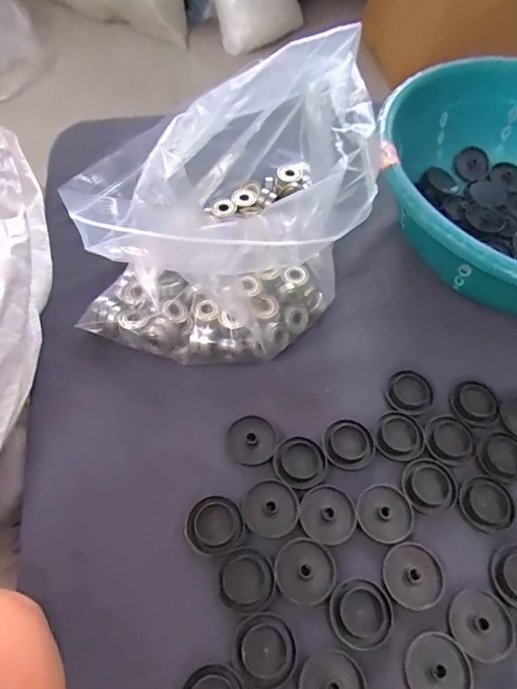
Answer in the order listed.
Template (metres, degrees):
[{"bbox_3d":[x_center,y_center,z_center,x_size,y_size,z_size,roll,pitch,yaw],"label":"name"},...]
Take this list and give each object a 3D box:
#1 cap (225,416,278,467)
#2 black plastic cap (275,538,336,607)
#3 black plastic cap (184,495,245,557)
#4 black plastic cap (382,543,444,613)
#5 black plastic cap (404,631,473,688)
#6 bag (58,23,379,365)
[{"bbox_3d":[-0.005,0.061,0.297,0.031,0.004,0.032,1,58,-1],"label":"cap"},{"bbox_3d":[0.026,0.124,0.257,0.033,0.004,0.032,1,58,-1],"label":"black plastic cap"},{"bbox_3d":[-0.026,0.104,0.268,0.032,0.004,0.031,1,58,-1],"label":"black plastic cap"},{"bbox_3d":[0.086,0.127,0.258,0.033,0.004,0.032,1,58,-1],"label":"black plastic cap"},{"bbox_3d":[0.091,0.165,0.236,0.033,0.004,0.032,1,58,-1],"label":"black plastic cap"},{"bbox_3d":[-0.014,-0.097,0.311,0.165,0.144,0.195,20,60,11],"label":"bag"}]

